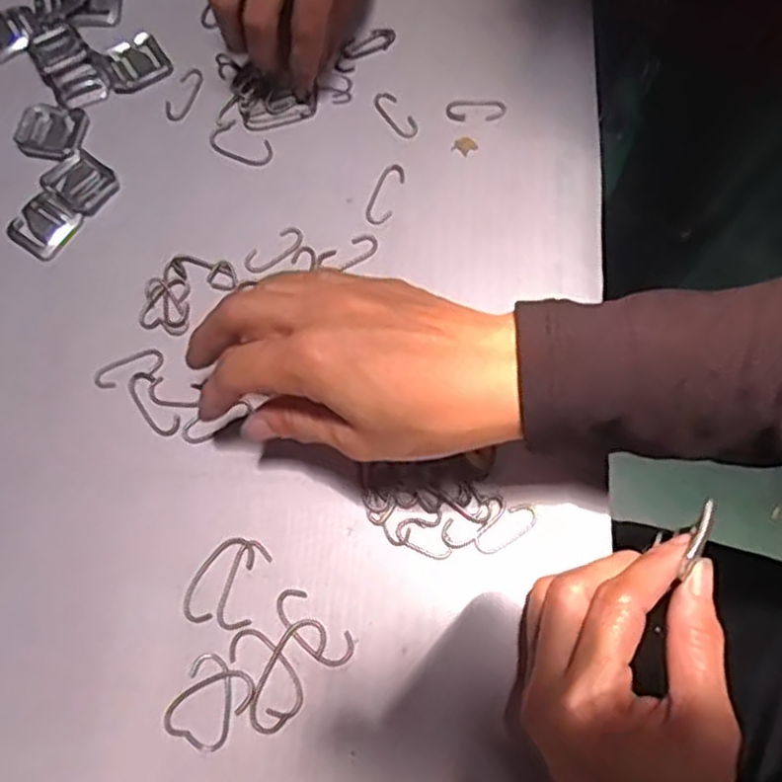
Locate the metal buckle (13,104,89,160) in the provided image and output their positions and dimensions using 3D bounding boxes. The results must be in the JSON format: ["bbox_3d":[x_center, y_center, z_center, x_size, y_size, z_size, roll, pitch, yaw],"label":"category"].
[{"bbox_3d":[-0.184,-0.141,0.403,0.037,0.004,0.033,7,72,4],"label":"metal buckle"}]

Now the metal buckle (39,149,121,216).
[{"bbox_3d":[-0.163,-0.111,0.392,0.034,0.004,0.029,35,76,12],"label":"metal buckle"}]

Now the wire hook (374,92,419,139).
[{"bbox_3d":[0.003,-0.150,0.405,0.013,0.004,0.033,-35,74,-10],"label":"wire hook"}]

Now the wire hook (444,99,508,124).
[{"bbox_3d":[0.046,-0.152,0.403,0.032,0.004,0.013,1,72,2],"label":"wire hook"}]

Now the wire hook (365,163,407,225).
[{"bbox_3d":[-0.003,-0.104,0.389,0.014,0.004,0.037,19,73,7],"label":"wire hook"}]

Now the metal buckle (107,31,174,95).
[{"bbox_3d":[-0.143,-0.184,0.418,0.034,0.005,0.031,-33,74,-9],"label":"metal buckle"}]

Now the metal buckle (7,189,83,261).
[{"bbox_3d":[-0.181,-0.087,0.388,0.030,0.004,0.031,33,75,11],"label":"metal buckle"}]

